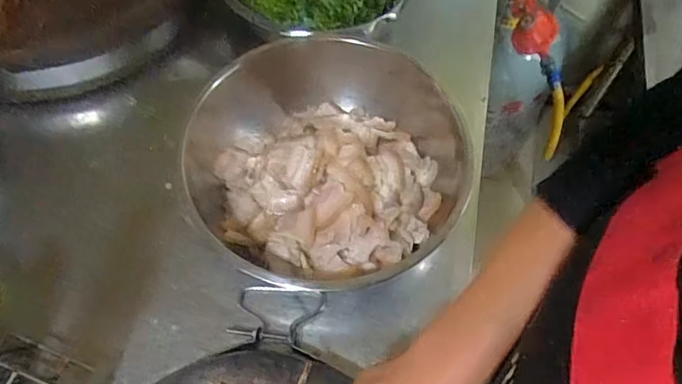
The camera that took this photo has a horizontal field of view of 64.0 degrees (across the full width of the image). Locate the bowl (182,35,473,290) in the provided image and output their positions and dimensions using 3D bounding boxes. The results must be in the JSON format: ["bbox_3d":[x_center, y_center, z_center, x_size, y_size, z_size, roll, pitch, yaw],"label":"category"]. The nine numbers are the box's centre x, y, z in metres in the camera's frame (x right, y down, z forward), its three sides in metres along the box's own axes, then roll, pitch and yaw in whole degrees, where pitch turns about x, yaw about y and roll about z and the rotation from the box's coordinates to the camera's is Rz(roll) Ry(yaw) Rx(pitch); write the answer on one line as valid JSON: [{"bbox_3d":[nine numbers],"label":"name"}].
[{"bbox_3d":[-0.019,-0.053,0.592,0.299,0.101,0.296,1,61,-1],"label":"bowl"}]

